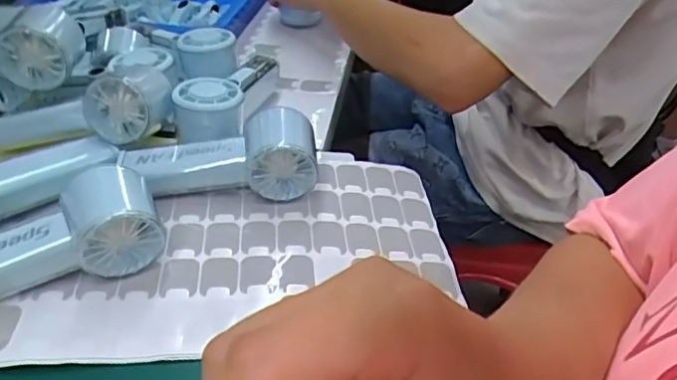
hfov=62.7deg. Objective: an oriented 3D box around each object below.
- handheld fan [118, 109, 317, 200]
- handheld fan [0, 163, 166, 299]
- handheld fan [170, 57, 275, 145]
[{"bbox_3d":[-0.095,-0.026,0.441,0.152,0.059,0.053,-1,39,-7],"label":"handheld fan"},{"bbox_3d":[-0.196,0.033,0.358,0.151,0.058,0.055,-14,42,-22],"label":"handheld fan"},{"bbox_3d":[-0.100,-0.087,0.530,0.059,0.066,0.171,11,22,8],"label":"handheld fan"}]

